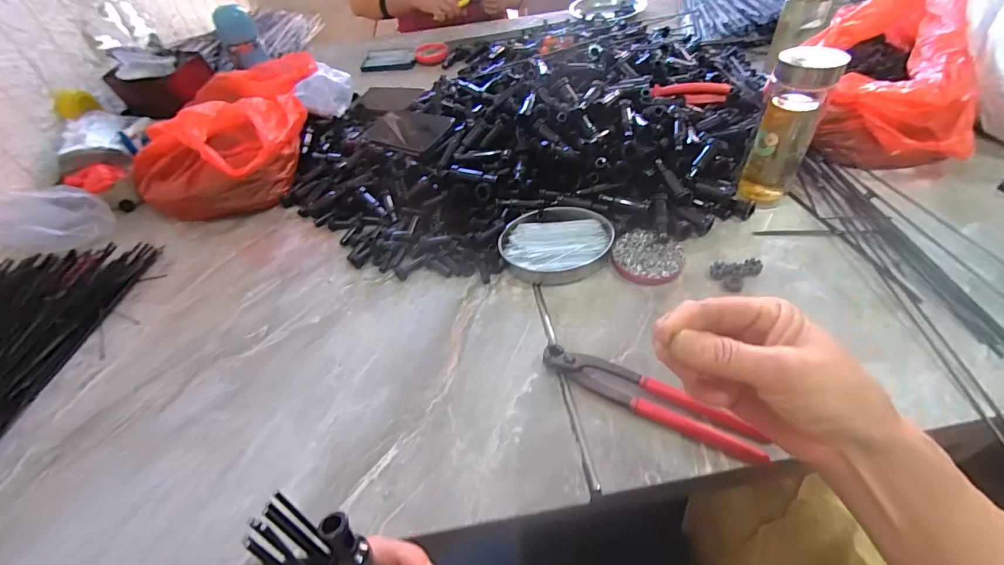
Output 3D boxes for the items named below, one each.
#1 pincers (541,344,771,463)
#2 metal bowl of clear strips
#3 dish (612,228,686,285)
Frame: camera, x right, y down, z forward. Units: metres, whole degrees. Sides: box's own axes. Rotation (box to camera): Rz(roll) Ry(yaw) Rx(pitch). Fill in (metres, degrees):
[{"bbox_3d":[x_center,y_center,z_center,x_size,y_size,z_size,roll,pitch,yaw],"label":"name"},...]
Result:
[{"bbox_3d":[0.131,0.105,0.394,0.194,0.020,0.033,23,54,25],"label":"pincers"},{"bbox_3d":[0.067,-0.048,0.538,0.133,0.028,0.106,-1,47,6],"label":"metal bowl of clear strips"},{"bbox_3d":[0.174,-0.030,0.517,0.079,0.012,0.079,-3,47,4],"label":"dish"}]

